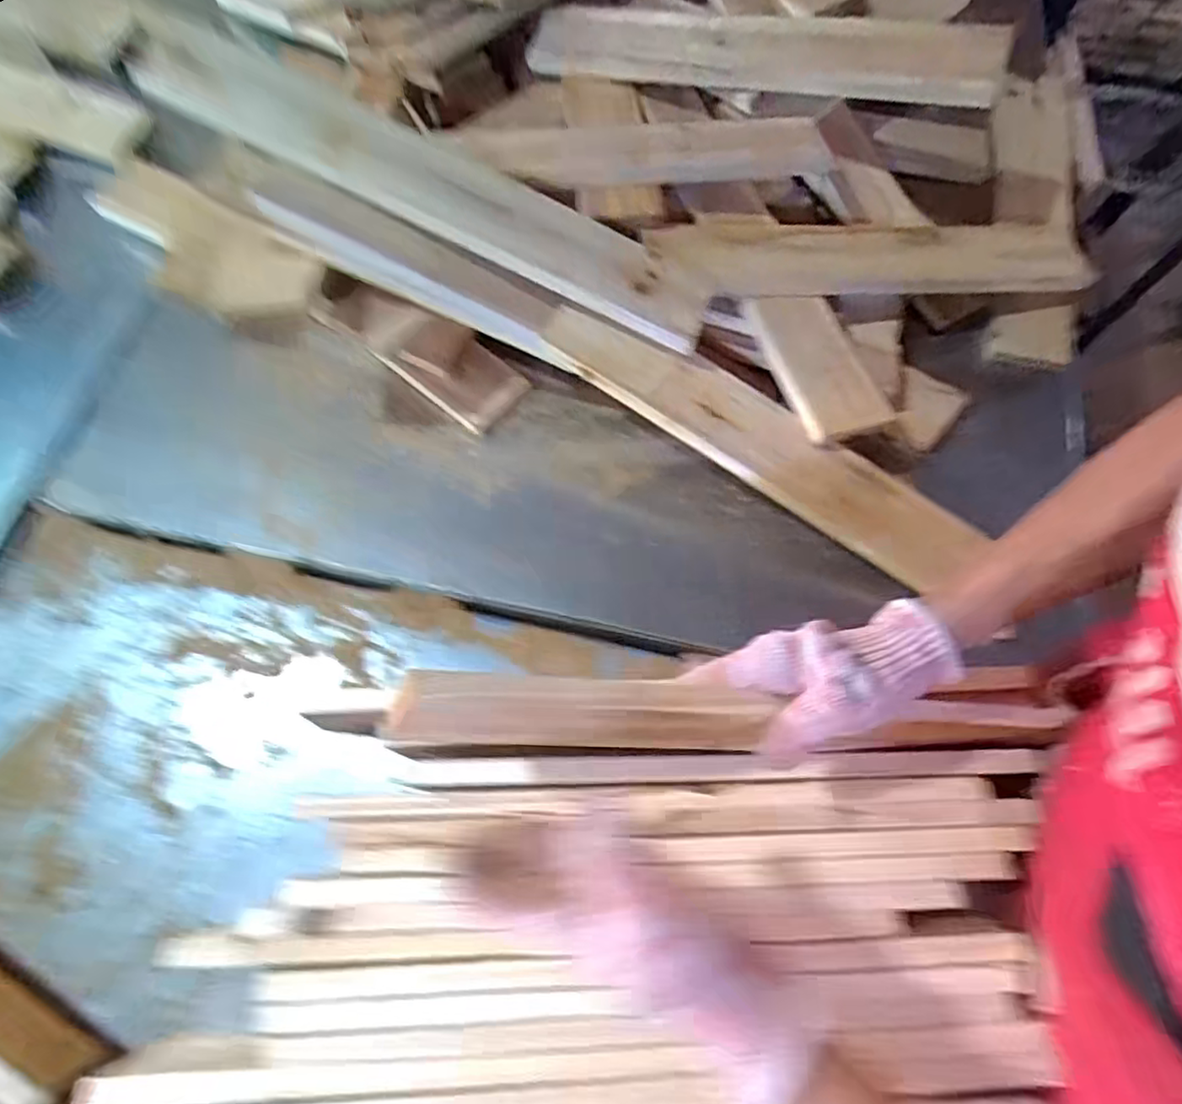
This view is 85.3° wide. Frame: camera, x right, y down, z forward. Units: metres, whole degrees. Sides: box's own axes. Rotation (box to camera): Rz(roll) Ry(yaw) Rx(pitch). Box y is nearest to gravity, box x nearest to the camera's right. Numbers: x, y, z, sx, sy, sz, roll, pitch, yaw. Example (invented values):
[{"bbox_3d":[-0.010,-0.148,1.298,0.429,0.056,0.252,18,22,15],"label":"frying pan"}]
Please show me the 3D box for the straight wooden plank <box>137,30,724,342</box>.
[{"bbox_3d":[-0.130,-0.328,0.569,0.515,0.038,0.093,24,70,-5],"label":"straight wooden plank"}]

